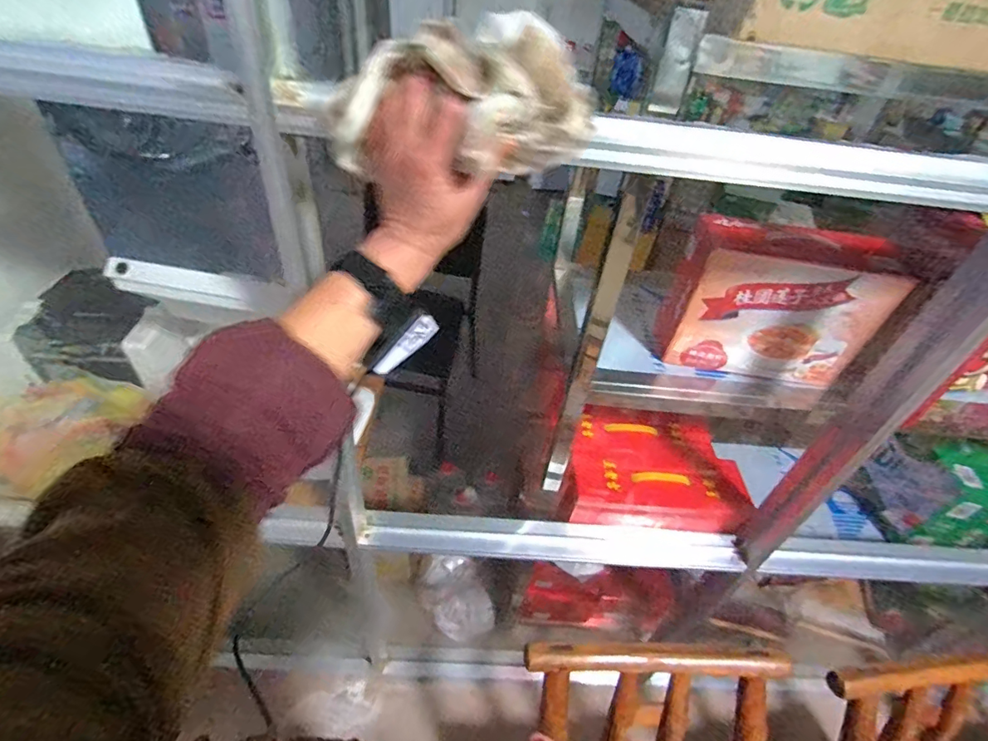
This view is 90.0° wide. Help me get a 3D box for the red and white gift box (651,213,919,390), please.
[{"bbox_3d":[0.409,-0.101,0.733,0.282,0.230,0.078,9,43,1],"label":"red and white gift box"}]

